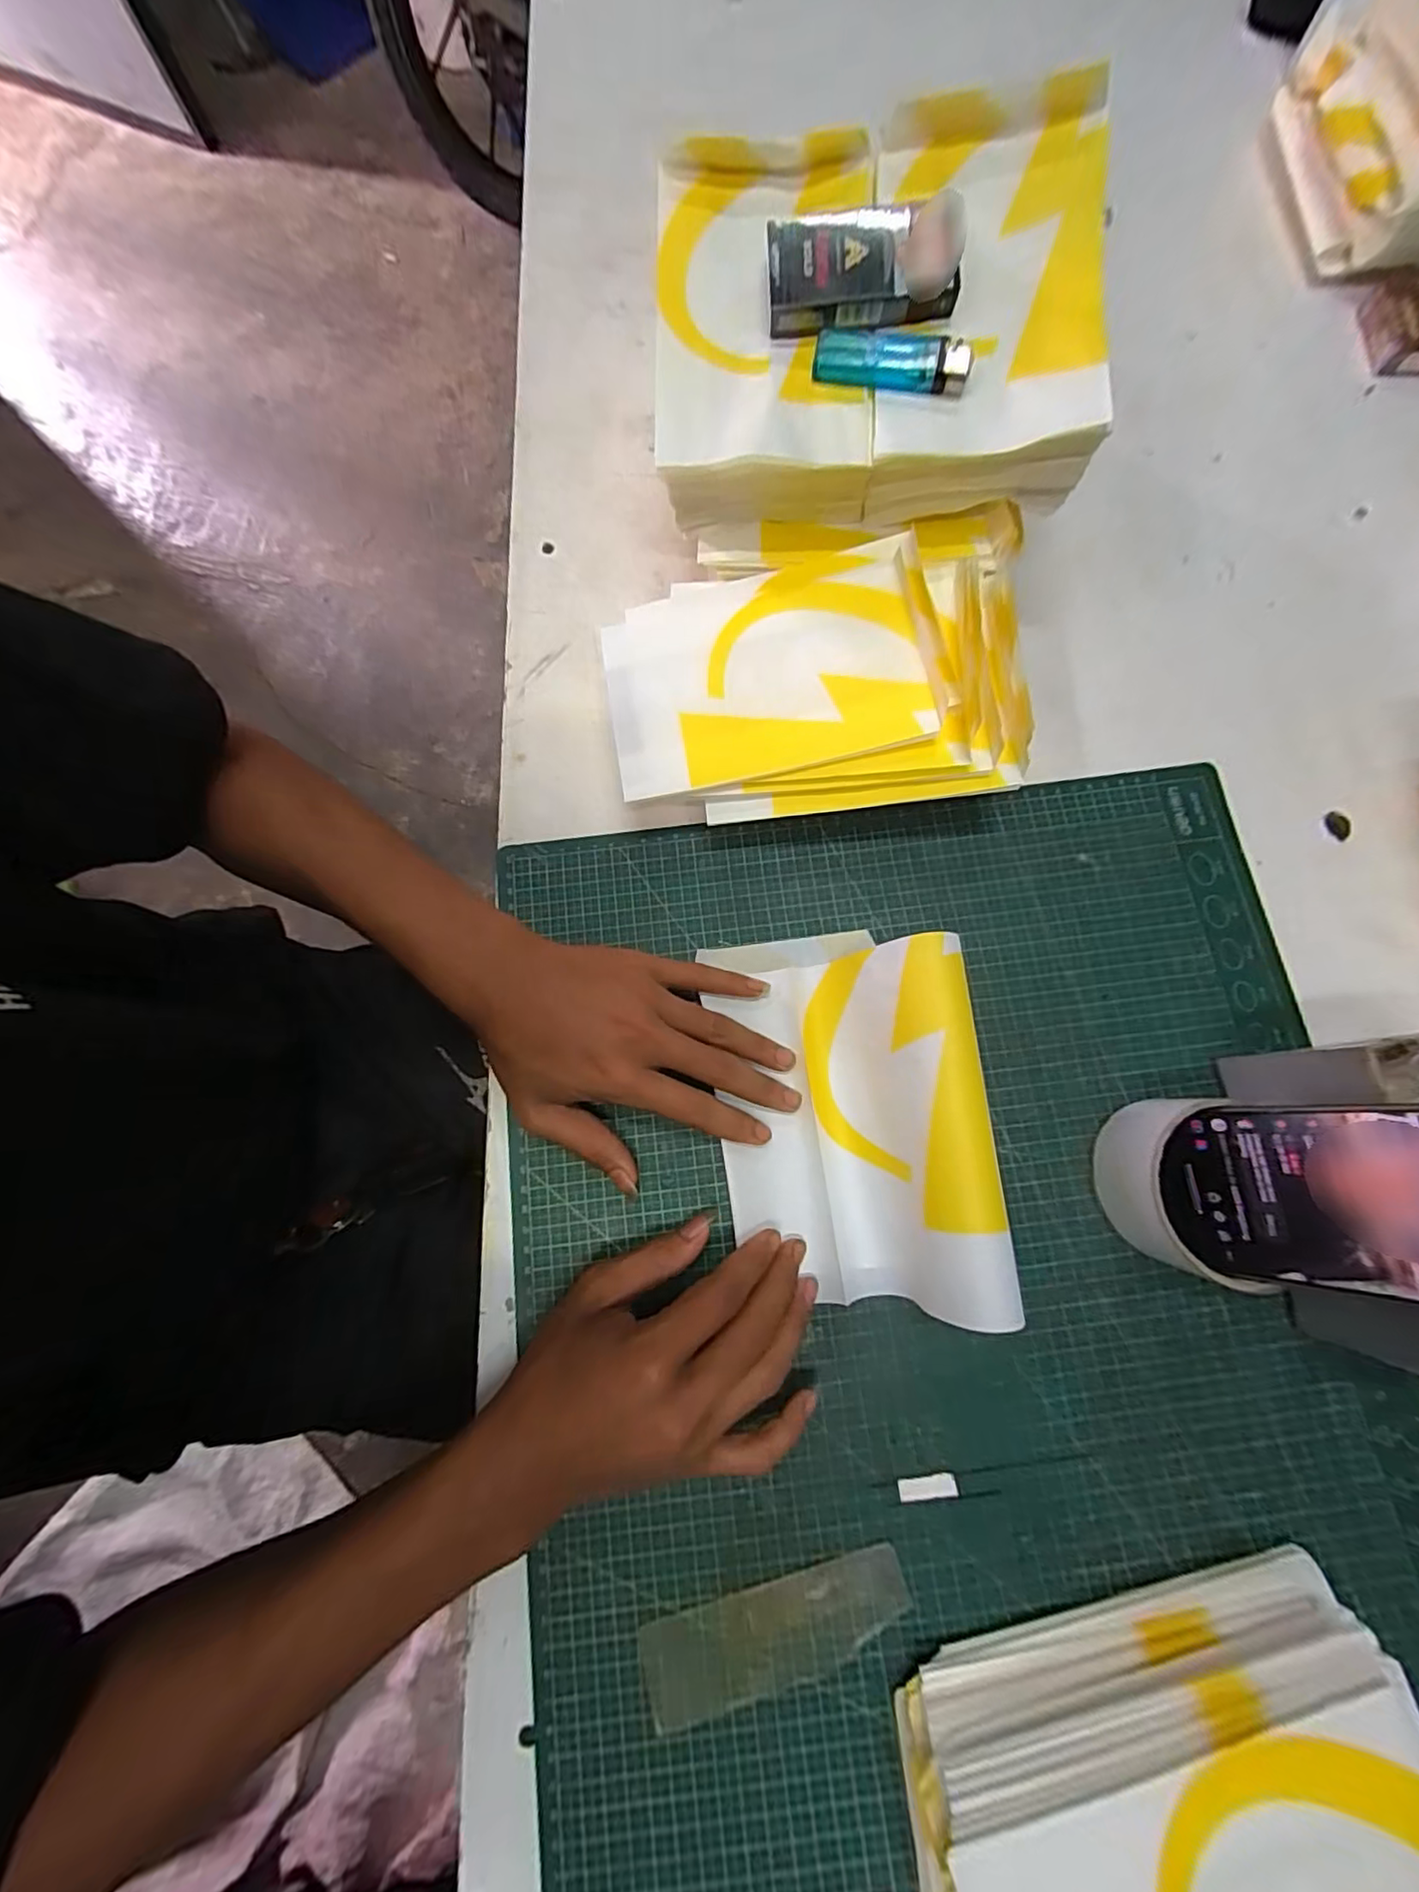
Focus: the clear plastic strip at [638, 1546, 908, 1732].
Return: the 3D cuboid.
[{"bbox_3d":[0.031,0.316,0.278,0.123,0.004,0.039,-15,77,-4],"label":"clear plastic strip"}]

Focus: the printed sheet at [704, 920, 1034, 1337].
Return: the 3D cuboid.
[{"bbox_3d":[0.069,0.081,0.310,0.121,0.067,0.187,-4,76,-1],"label":"printed sheet"}]

